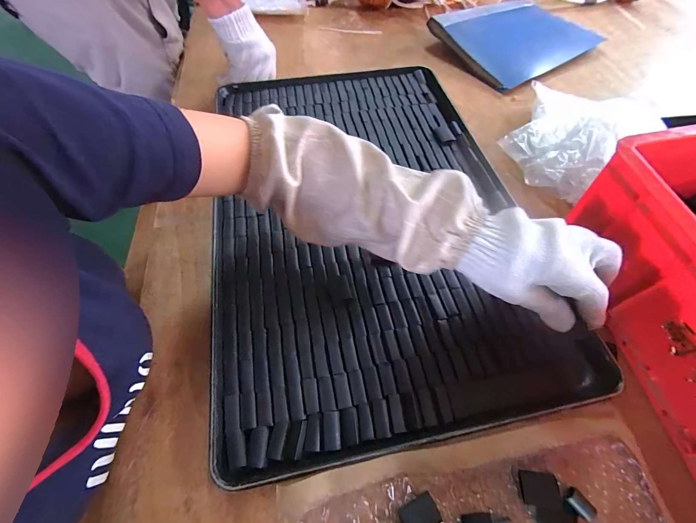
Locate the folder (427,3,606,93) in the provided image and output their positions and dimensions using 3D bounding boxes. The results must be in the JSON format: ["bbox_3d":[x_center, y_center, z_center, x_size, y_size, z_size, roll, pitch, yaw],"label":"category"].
[{"bbox_3d":[0.356,-0.476,0.653,0.294,0.045,0.233,-31,65,-17],"label":"folder"}]

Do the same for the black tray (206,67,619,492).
[{"bbox_3d":[0.015,-0.087,0.423,0.392,0.022,0.591,-9,60,-6],"label":"black tray"}]

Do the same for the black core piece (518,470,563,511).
[{"bbox_3d":[0.169,0.199,0.268,0.033,0.004,0.026,6,60,3],"label":"black core piece"}]

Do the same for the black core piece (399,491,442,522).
[{"bbox_3d":[0.061,0.215,0.259,0.031,0.004,0.024,-22,62,-13],"label":"black core piece"}]

